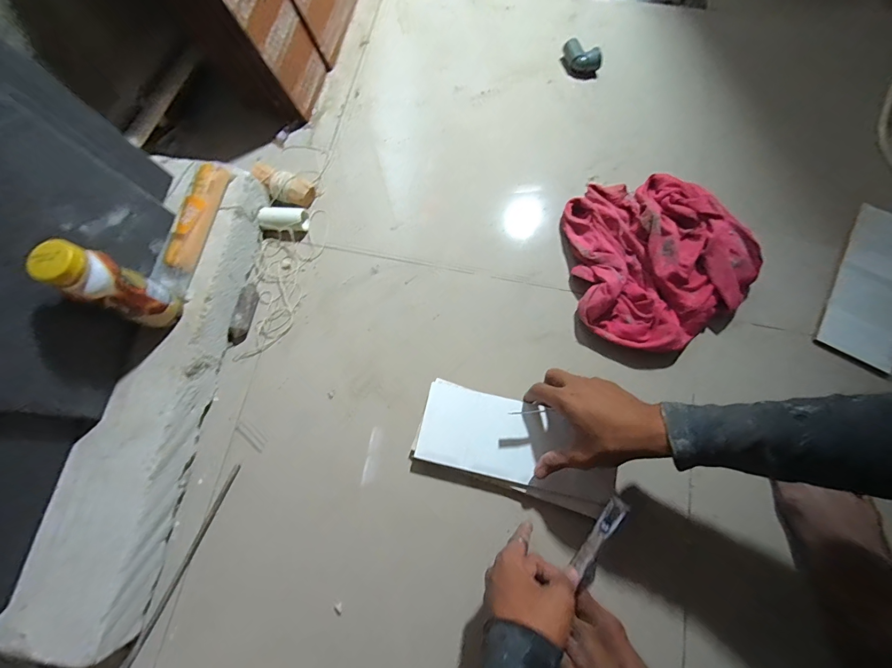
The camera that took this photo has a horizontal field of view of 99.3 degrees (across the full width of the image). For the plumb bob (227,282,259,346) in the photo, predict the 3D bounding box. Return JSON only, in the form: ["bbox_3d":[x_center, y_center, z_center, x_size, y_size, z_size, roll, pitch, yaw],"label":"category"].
[{"bbox_3d":[-0.293,-0.031,0.546,0.025,0.027,0.090,13,76,4],"label":"plumb bob"}]

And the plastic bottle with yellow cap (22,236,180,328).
[{"bbox_3d":[-0.350,-0.048,0.407,0.048,0.141,0.039,-40,78,-9],"label":"plastic bottle with yellow cap"}]

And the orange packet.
[{"bbox_3d":[-0.327,-0.157,0.499,0.032,0.029,0.150,13,76,4],"label":"orange packet"}]

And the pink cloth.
[{"bbox_3d":[0.307,-0.107,0.542,0.243,0.076,0.250,-6,75,-1],"label":"pink cloth"}]

